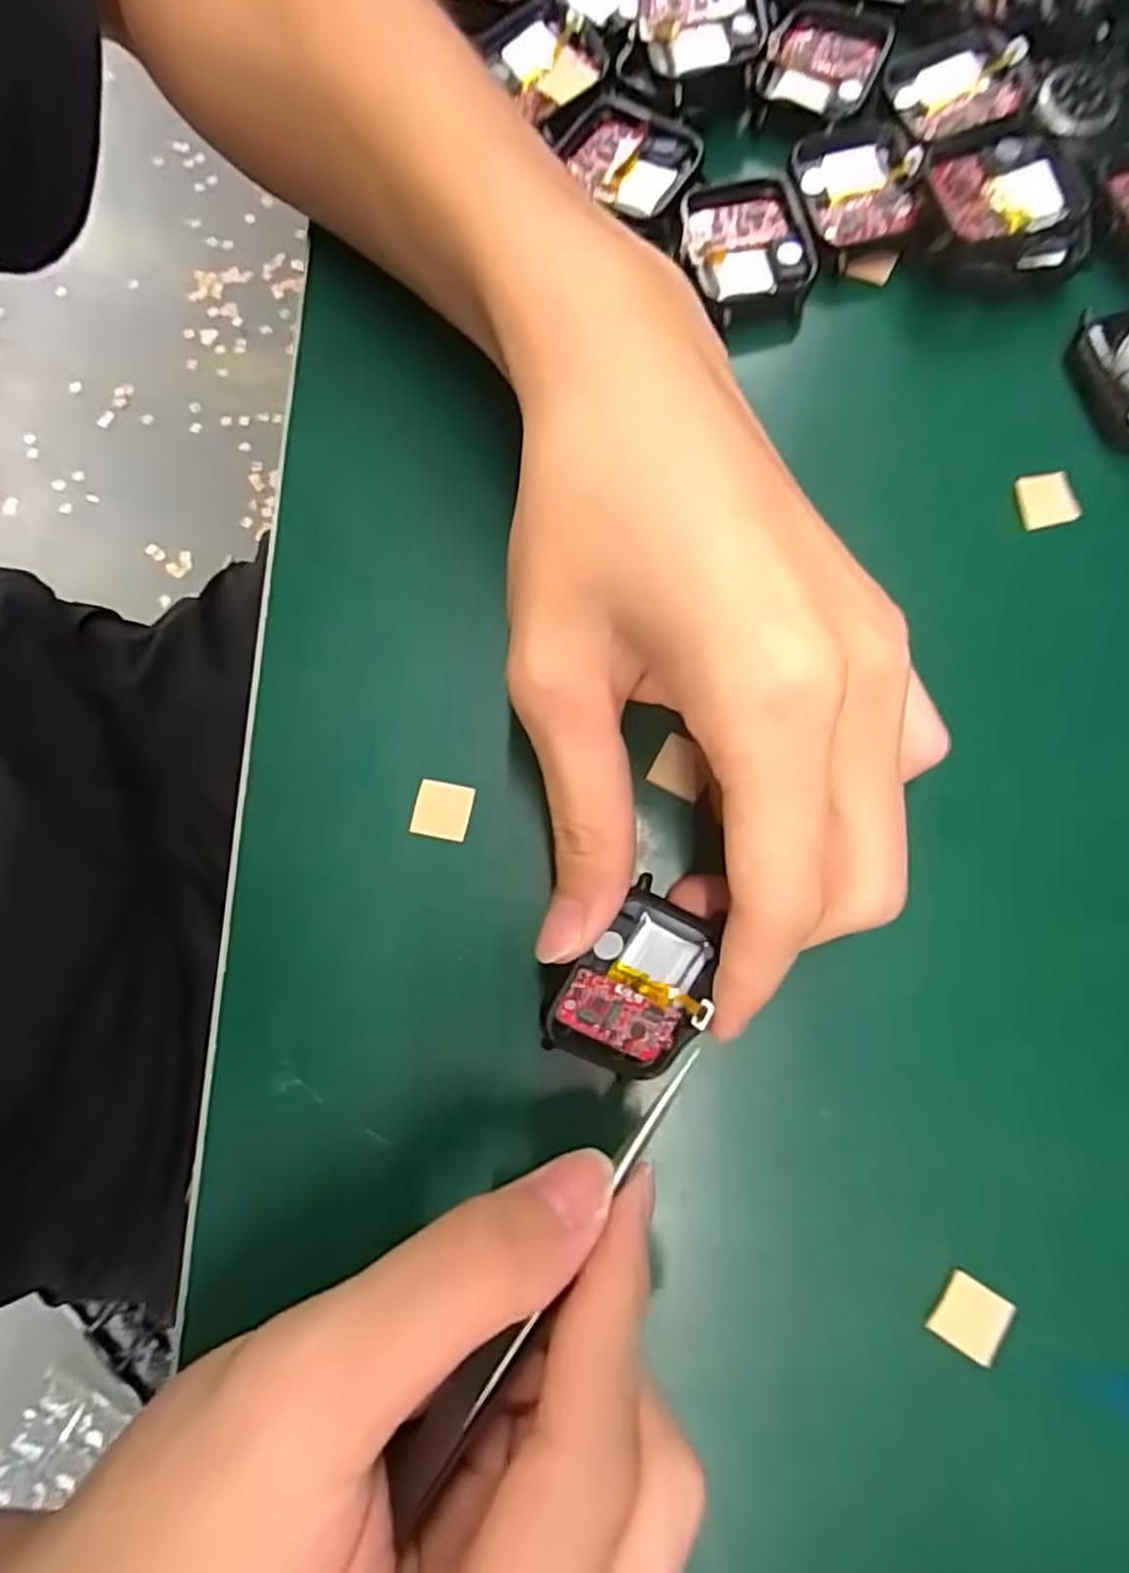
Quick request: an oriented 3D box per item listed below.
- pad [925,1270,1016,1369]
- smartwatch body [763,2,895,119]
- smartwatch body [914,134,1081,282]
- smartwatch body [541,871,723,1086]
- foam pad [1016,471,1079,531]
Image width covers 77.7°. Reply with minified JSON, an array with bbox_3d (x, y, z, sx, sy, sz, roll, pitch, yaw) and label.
[{"bbox_3d":[0.097,0.127,0.167,0.015,0.004,0.015,31,80,6],"label":"pad"},{"bbox_3d":[0.085,-0.236,0.228,0.035,0.006,0.041,26,80,5],"label":"smartwatch body"},{"bbox_3d":[0.130,-0.172,0.208,0.045,0.009,0.037,1,78,1],"label":"smartwatch body"},{"bbox_3d":[0.017,0.050,0.172,0.038,0.012,0.046,31,94,-15],"label":"smartwatch body"},{"bbox_3d":[0.142,-0.084,0.206,0.015,0.005,0.015,-9,78,-2],"label":"foam pad"}]

